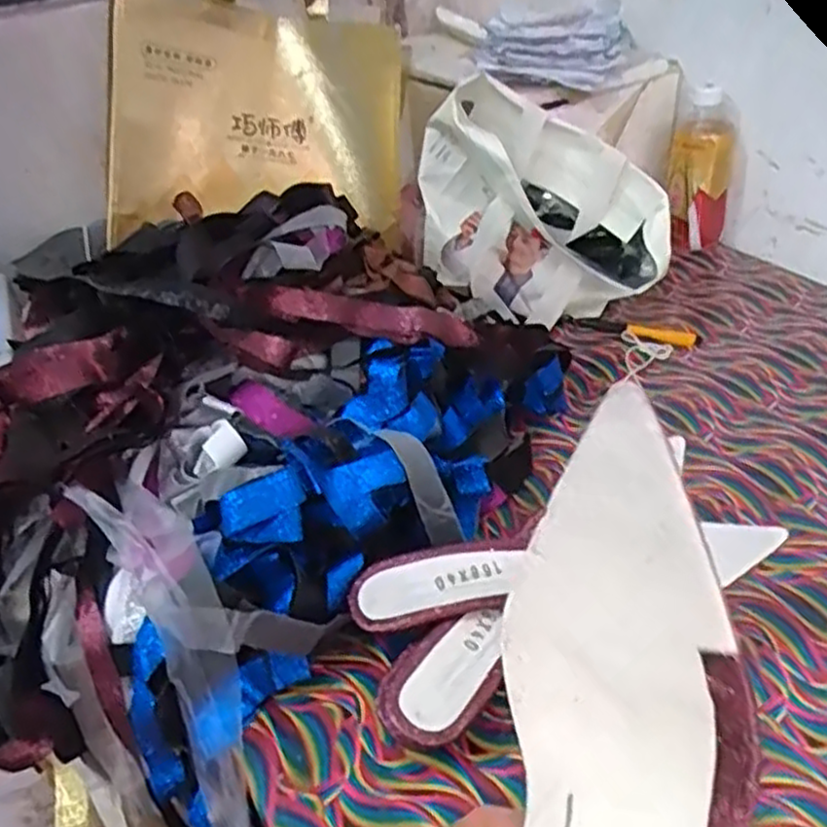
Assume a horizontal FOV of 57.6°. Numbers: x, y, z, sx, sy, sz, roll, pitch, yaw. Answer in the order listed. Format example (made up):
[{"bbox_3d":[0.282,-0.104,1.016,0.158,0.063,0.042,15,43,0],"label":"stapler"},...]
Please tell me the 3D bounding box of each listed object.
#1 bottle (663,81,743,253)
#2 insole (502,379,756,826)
[{"bbox_3d":[0.339,-0.282,0.893,0.081,0.175,0.062,-20,38,-19],"label":"bottle"},{"bbox_3d":[0.047,0.123,0.212,0.072,0.050,0.247,11,77,22],"label":"insole"}]

